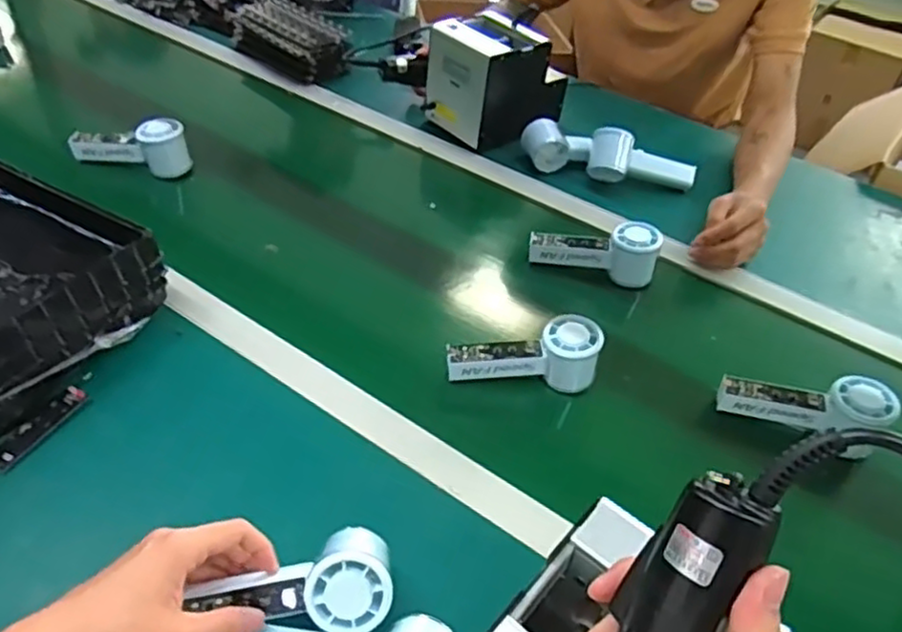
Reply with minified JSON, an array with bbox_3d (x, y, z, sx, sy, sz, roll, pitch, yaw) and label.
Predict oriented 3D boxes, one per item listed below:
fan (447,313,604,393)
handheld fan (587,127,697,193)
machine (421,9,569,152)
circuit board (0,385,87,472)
[{"bbox_3d":[0.072,0.036,0.678,0.145,0.064,0.051,3,45,-1],"label":"fan"},{"bbox_3d":[0.269,-0.220,0.941,0.150,0.052,0.045,11,45,6],"label":"handheld fan"},{"bbox_3d":[0.069,-0.356,1.009,0.147,0.140,0.174,36,53,28],"label":"machine"},{"bbox_3d":[-0.358,0.096,0.589,0.020,0.007,0.093,20,47,15],"label":"circuit board"}]

